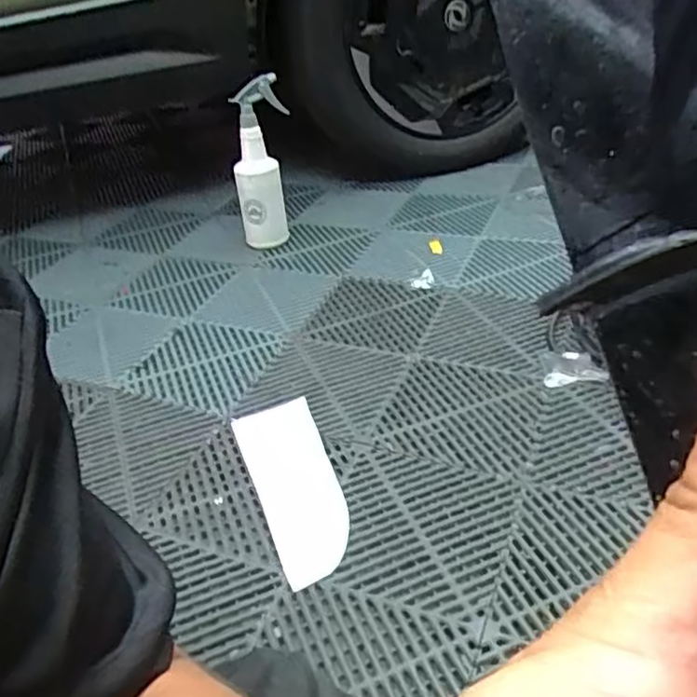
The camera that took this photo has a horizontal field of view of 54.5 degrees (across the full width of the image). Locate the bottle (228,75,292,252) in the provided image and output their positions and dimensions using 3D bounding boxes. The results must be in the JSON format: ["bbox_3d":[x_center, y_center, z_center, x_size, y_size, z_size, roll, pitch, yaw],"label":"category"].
[{"bbox_3d":[-0.162,-0.344,1.288,0.115,0.302,0.072,-11,35,-9],"label":"bottle"}]

